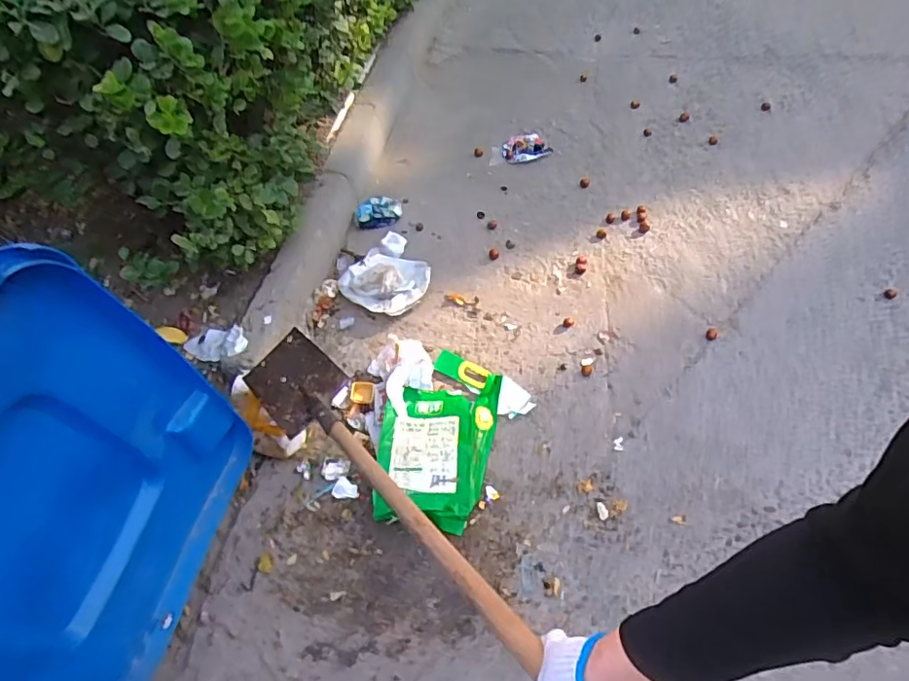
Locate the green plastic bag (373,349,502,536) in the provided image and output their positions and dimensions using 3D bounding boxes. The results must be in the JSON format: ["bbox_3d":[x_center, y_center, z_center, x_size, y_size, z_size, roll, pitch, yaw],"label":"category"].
[{"bbox_3d":[-0.043,0.245,1.462,0.269,0.072,0.464,9,57,10],"label":"green plastic bag"}]

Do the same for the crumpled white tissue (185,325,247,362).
[{"bbox_3d":[-0.654,0.007,1.567,0.249,0.044,0.100,-4,51,35],"label":"crumpled white tissue"}]

